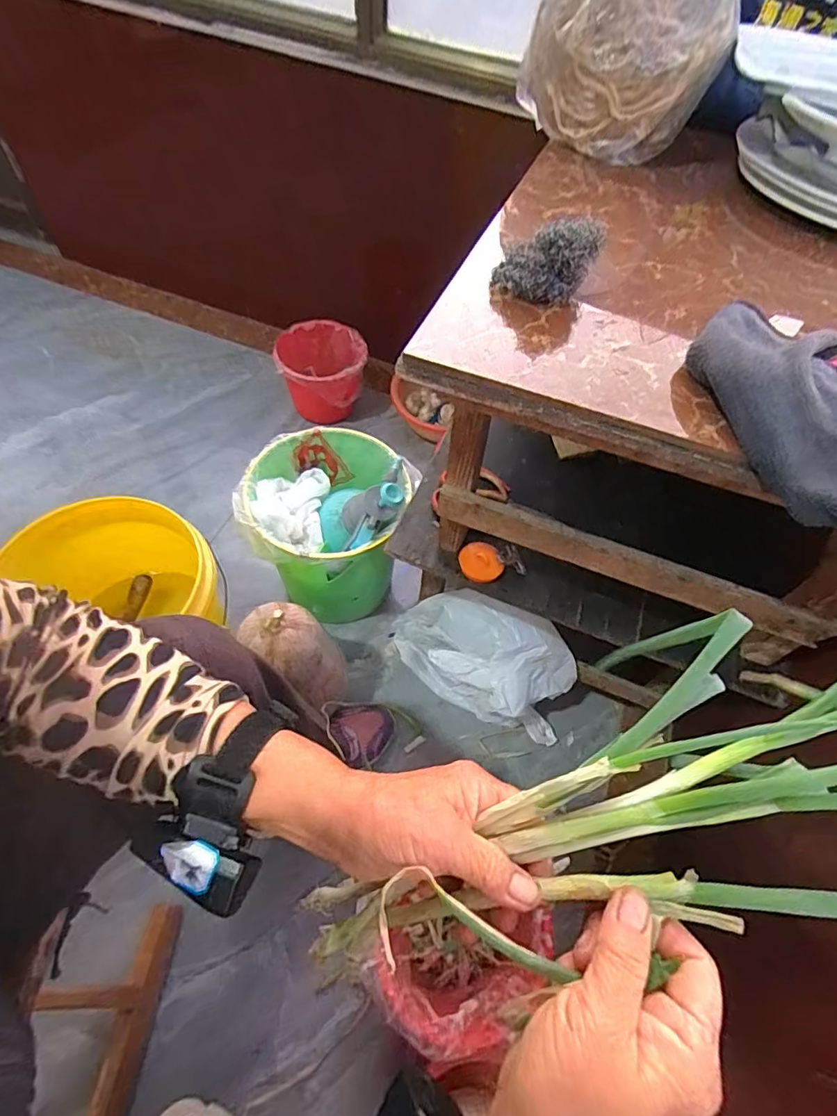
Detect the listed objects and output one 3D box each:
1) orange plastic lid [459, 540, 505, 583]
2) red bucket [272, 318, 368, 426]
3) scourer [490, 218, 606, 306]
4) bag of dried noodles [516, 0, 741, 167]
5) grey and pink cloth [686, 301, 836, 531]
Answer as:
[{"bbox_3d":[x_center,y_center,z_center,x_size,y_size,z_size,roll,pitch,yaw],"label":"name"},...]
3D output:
[{"bbox_3d":[0.077,0.005,0.649,0.050,0.013,0.052,2,58,-3],"label":"orange plastic lid"},{"bbox_3d":[-0.209,-0.407,1.143,0.188,0.134,0.179,2,58,-3],"label":"red bucket"},{"bbox_3d":[0.106,-0.247,0.435,0.080,0.062,0.043,17,59,6],"label":"scourer"},{"bbox_3d":[0.235,-0.604,0.575,0.201,0.216,0.175,11,58,3],"label":"bag of dried noodles"},{"bbox_3d":[0.271,-0.113,0.366,0.126,0.048,0.189,-25,63,-18],"label":"grey and pink cloth"}]

